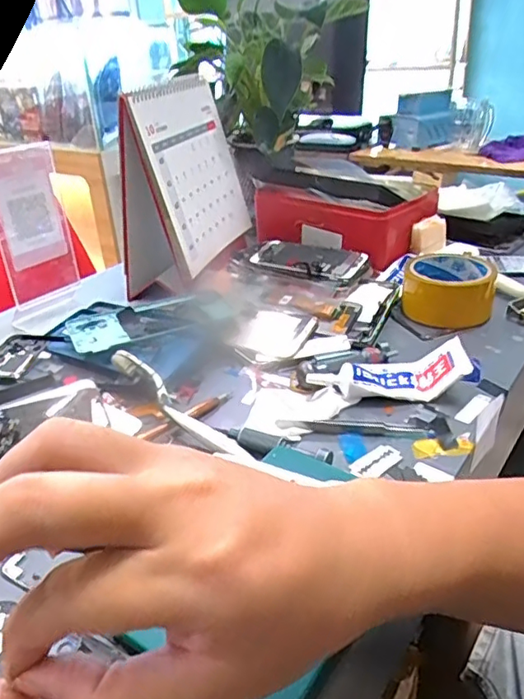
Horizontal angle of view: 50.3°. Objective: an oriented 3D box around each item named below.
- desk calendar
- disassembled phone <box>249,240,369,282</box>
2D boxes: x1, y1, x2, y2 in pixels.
[{"bbox_3d":[-0.099,-0.212,0.704,0.086,0.200,0.200,7,31,18],"label":"desk calendar"},{"bbox_3d":[0.055,-0.111,0.685,0.143,0.017,0.074,13,33,28],"label":"disassembled phone"}]

